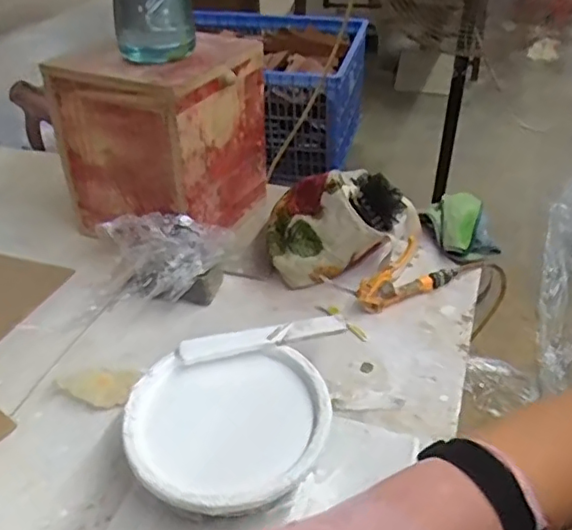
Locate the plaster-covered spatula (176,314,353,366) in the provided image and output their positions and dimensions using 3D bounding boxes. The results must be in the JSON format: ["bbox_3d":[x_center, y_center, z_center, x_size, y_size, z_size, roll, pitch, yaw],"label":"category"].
[{"bbox_3d":[-0.027,0.086,0.722,0.198,0.012,0.034,-9,38,-6],"label":"plaster-covered spatula"}]

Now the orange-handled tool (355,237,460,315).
[{"bbox_3d":[0.187,0.011,0.910,0.182,0.076,0.043,-24,44,-24],"label":"orange-handled tool"}]

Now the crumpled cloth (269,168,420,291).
[{"bbox_3d":[0.094,-0.072,0.950,0.241,0.142,0.178,3,40,6],"label":"crumpled cloth"}]

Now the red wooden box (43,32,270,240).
[{"bbox_3d":[-0.201,-0.222,1.006,0.263,0.272,0.250,17,43,21],"label":"red wooden box"}]

